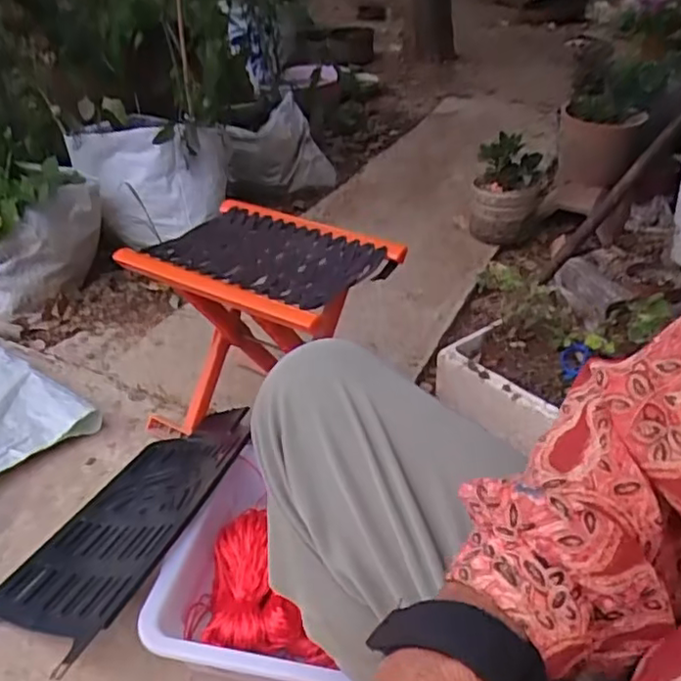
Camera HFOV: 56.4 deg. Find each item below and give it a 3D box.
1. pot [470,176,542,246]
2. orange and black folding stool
[{"bbox_3d":[0.403,-0.331,1.575,0.164,0.136,0.184,8,38,13],"label":"pot"},{"bbox_3d":[-0.108,0.001,0.967,0.333,0.308,0.230,19,42,26],"label":"orange and black folding stool"}]

